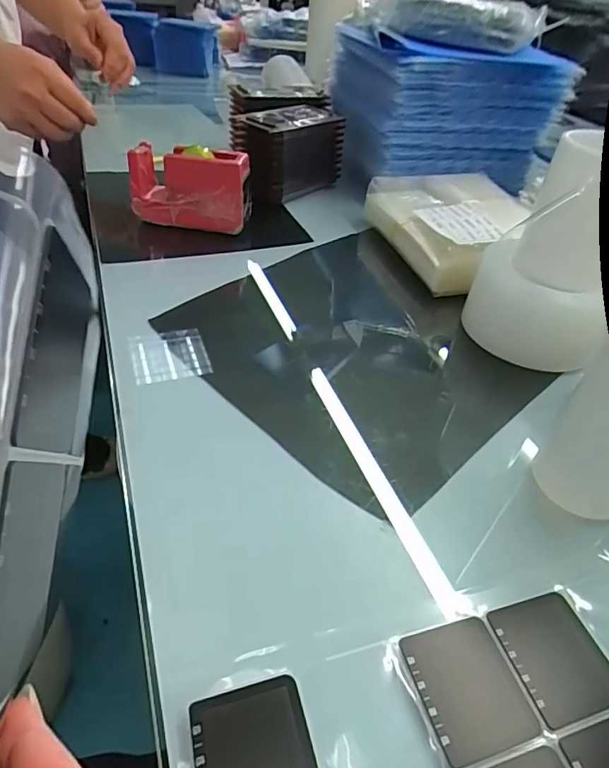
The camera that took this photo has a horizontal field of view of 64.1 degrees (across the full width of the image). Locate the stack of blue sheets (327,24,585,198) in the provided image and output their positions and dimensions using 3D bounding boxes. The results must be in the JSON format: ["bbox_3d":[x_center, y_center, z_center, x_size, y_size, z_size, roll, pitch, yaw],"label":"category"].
[{"bbox_3d":[0.189,-0.429,0.722,0.260,0.132,0.287,-2,42,-10],"label":"stack of blue sheets"}]

